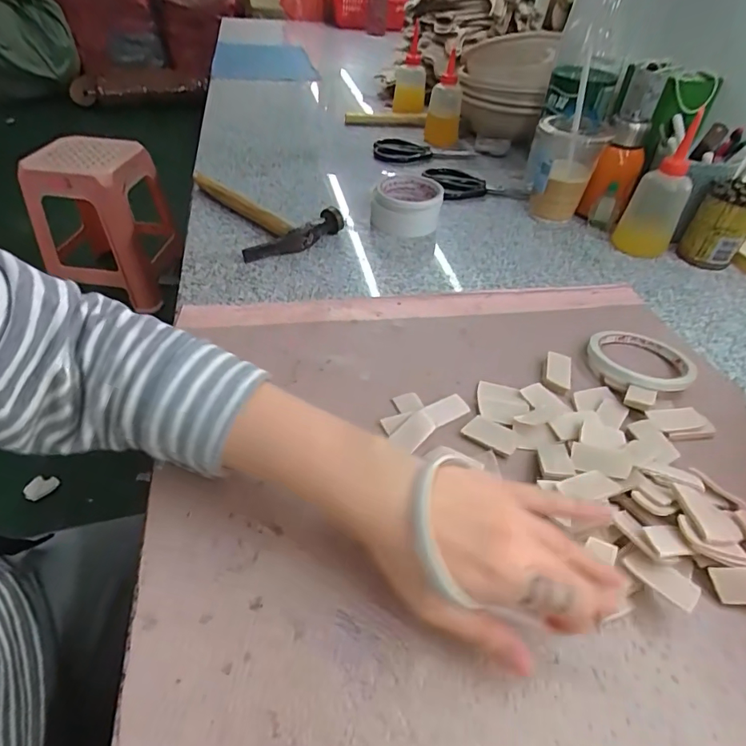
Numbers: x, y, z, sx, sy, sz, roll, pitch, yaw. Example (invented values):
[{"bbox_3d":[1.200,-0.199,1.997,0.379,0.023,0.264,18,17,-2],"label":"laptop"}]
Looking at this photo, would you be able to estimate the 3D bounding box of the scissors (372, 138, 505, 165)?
[{"bbox_3d":[0.112,-0.391,0.864,0.220,0.027,0.071,12,45,9],"label":"scissors"}]

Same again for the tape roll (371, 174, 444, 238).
[{"bbox_3d":[0.045,-0.231,0.649,0.091,0.046,0.111,5,45,2],"label":"tape roll"}]

